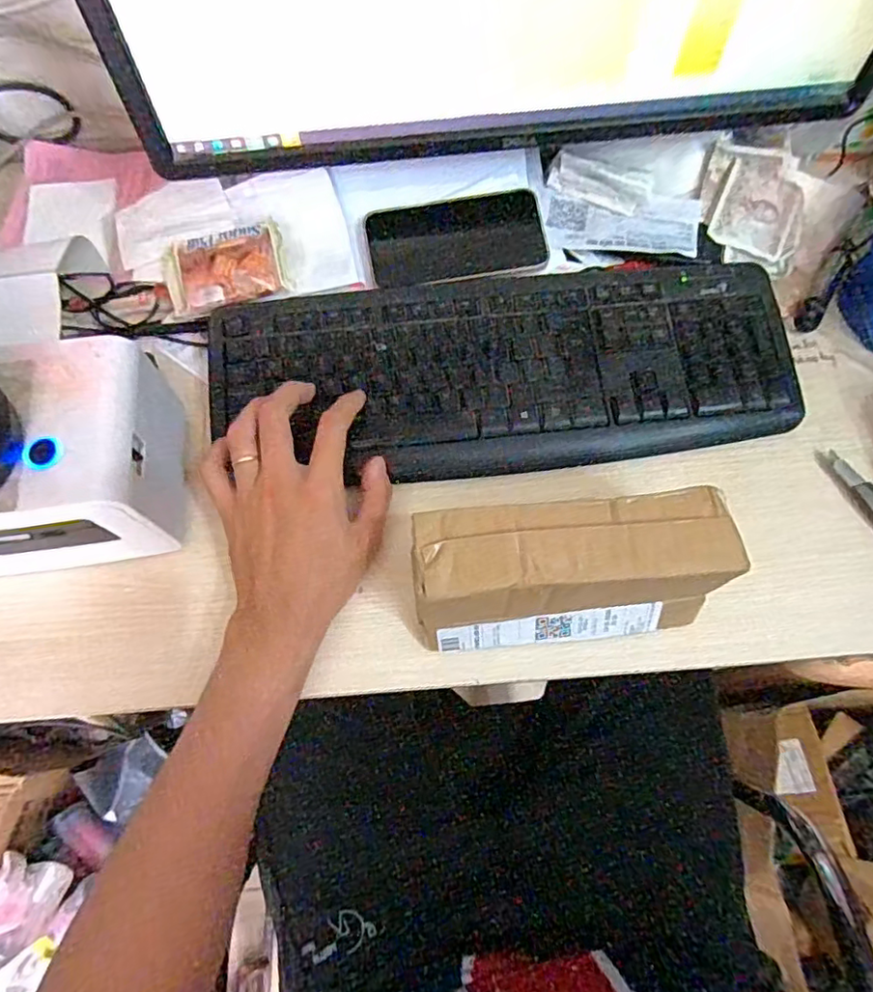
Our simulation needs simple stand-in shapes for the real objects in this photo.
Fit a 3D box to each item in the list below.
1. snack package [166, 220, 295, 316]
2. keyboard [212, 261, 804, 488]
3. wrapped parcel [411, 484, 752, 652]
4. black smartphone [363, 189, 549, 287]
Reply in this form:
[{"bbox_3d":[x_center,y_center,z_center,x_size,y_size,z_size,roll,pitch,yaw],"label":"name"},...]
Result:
[{"bbox_3d":[-0.170,-0.187,0.478,0.096,0.013,0.080,-18,71,-7],"label":"snack package"},{"bbox_3d":[0.053,-0.100,0.464,0.437,0.030,0.159,-2,70,-2],"label":"keyboard"},{"bbox_3d":[0.081,0.050,0.379,0.186,0.088,0.072,-5,70,-2],"label":"wrapped parcel"},{"bbox_3d":[0.018,-0.214,0.499,0.145,0.013,0.076,-9,70,-4],"label":"black smartphone"}]

